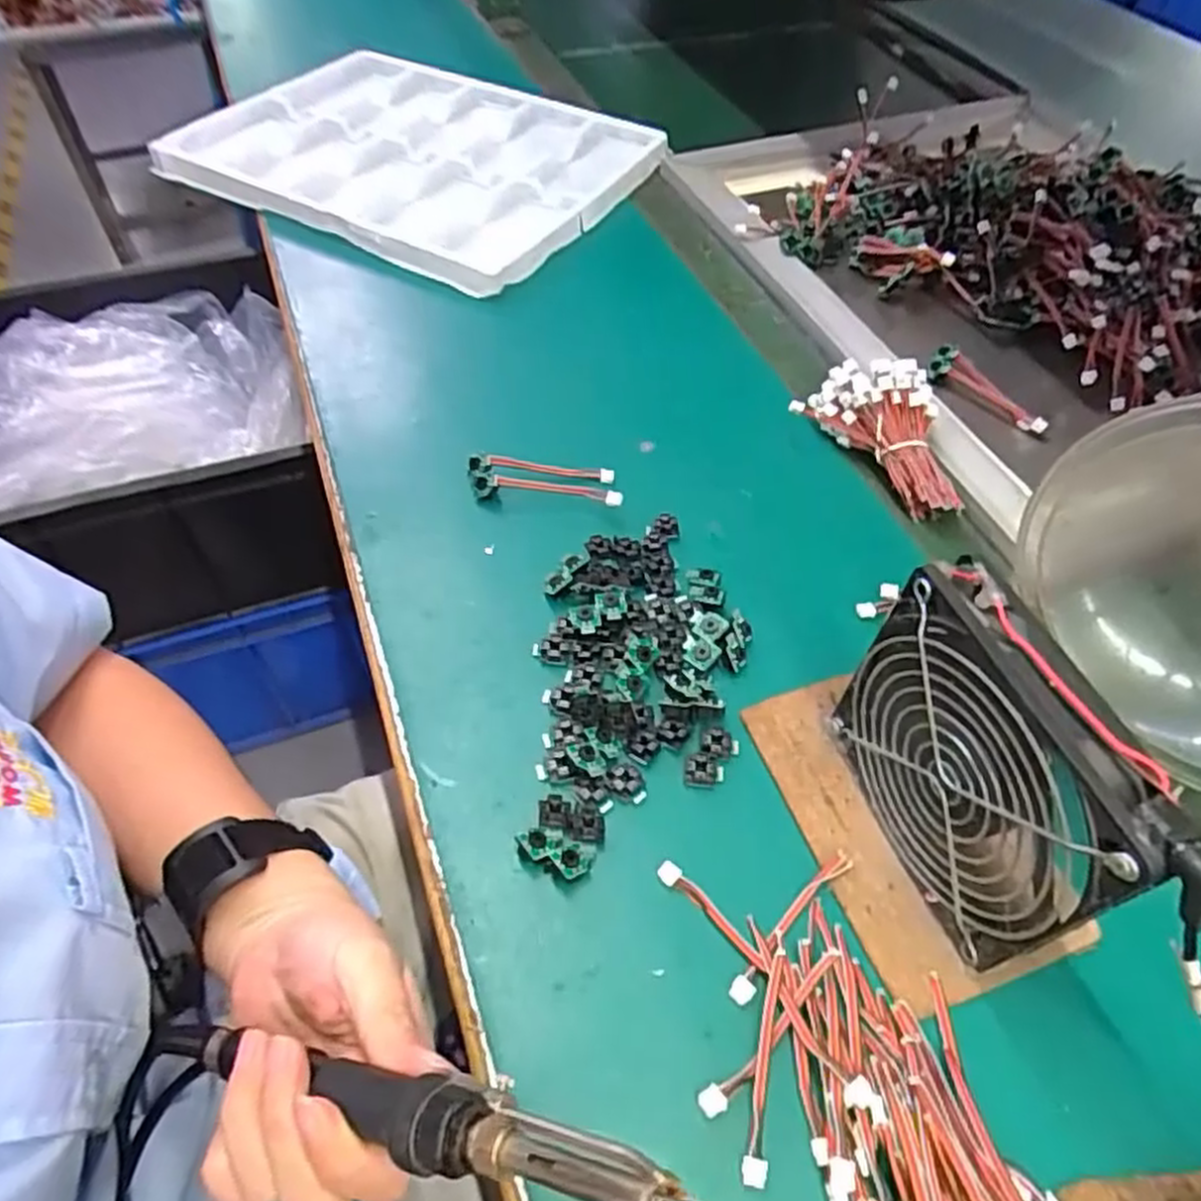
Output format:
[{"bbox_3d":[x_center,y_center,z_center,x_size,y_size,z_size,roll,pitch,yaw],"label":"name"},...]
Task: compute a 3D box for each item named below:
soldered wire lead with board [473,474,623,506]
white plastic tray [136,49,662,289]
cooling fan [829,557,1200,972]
[{"bbox_3d":[-0.030,-0.065,0.456,0.086,0.012,0.018,5,53,3],"label":"soldered wire lead with board"},{"bbox_3d":[-0.172,-0.401,0.707,0.394,0.031,0.289,22,56,15],"label":"white plastic tray"},{"bbox_3d":[0.142,0.069,0.296,0.027,0.124,0.126,-14,55,-12],"label":"cooling fan"}]

